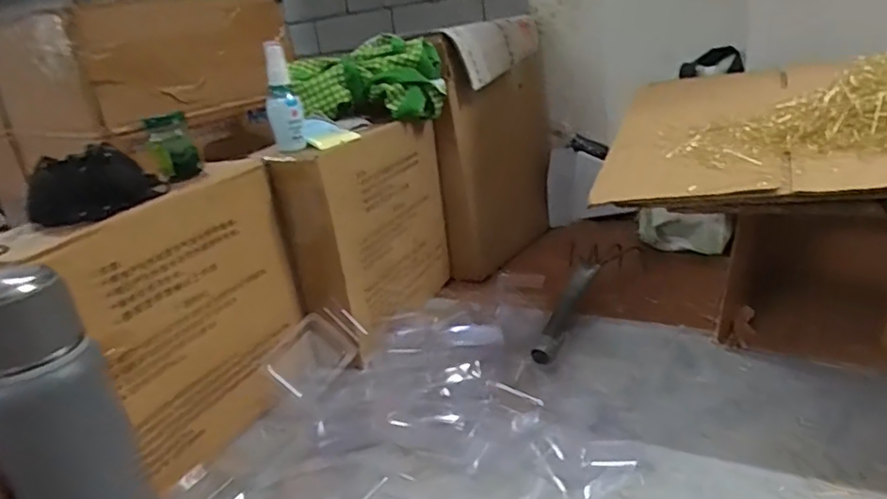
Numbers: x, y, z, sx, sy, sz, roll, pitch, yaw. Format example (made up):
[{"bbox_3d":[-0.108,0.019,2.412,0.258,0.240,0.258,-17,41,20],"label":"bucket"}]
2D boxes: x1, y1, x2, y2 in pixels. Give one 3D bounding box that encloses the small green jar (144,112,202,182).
[{"bbox_3d":[-0.278,-0.105,0.621,0.039,0.063,0.034,-17,22,-22],"label":"small green jar"}]

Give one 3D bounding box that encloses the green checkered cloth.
[{"bbox_3d":[-0.104,-0.224,0.818,0.206,0.095,0.094,-12,21,-8],"label":"green checkered cloth"}]

